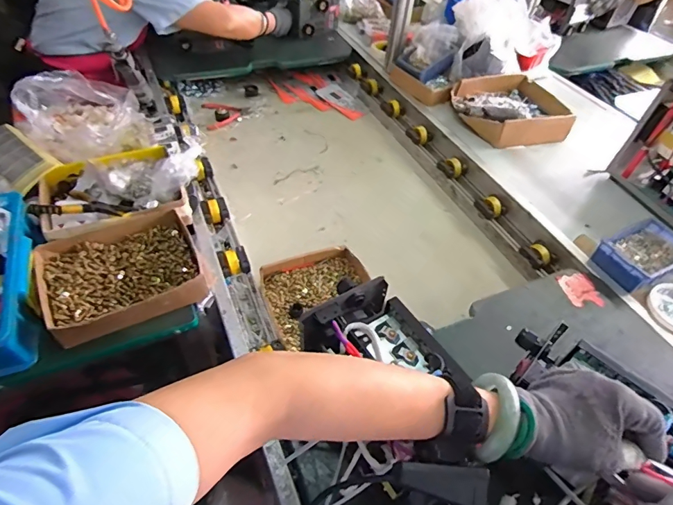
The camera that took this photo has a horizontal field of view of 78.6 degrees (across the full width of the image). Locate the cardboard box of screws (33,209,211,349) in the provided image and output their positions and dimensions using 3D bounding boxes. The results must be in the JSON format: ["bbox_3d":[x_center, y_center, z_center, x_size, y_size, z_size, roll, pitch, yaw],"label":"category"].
[{"bbox_3d":[-0.329,0.032,0.634,0.222,0.048,0.178,-20,53,-21],"label":"cardboard box of screws"}]

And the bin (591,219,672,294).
[{"bbox_3d":[0.546,0.004,0.733,0.152,0.045,0.099,-18,52,-20],"label":"bin"}]

